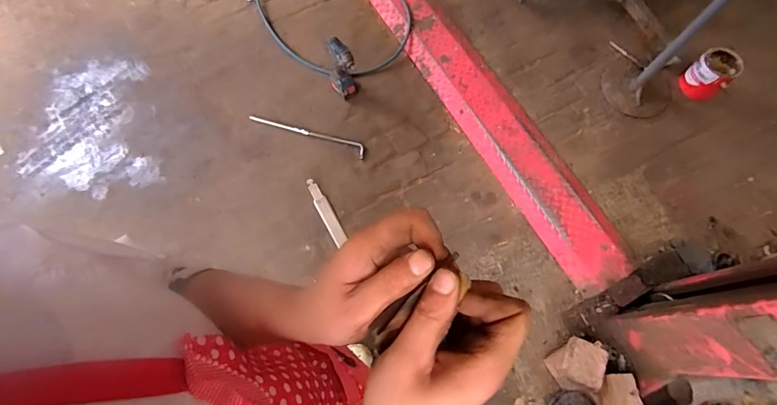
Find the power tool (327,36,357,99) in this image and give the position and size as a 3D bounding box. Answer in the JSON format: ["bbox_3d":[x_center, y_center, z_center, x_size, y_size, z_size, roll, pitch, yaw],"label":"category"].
[{"bbox_3d":[-0.183,-0.522,1.622,0.097,0.238,0.122,-18,72,-7],"label":"power tool"}]

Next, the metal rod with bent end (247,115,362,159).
[{"bbox_3d":[-0.327,-0.281,1.670,0.484,0.023,0.054,19,71,8],"label":"metal rod with bent end"}]

